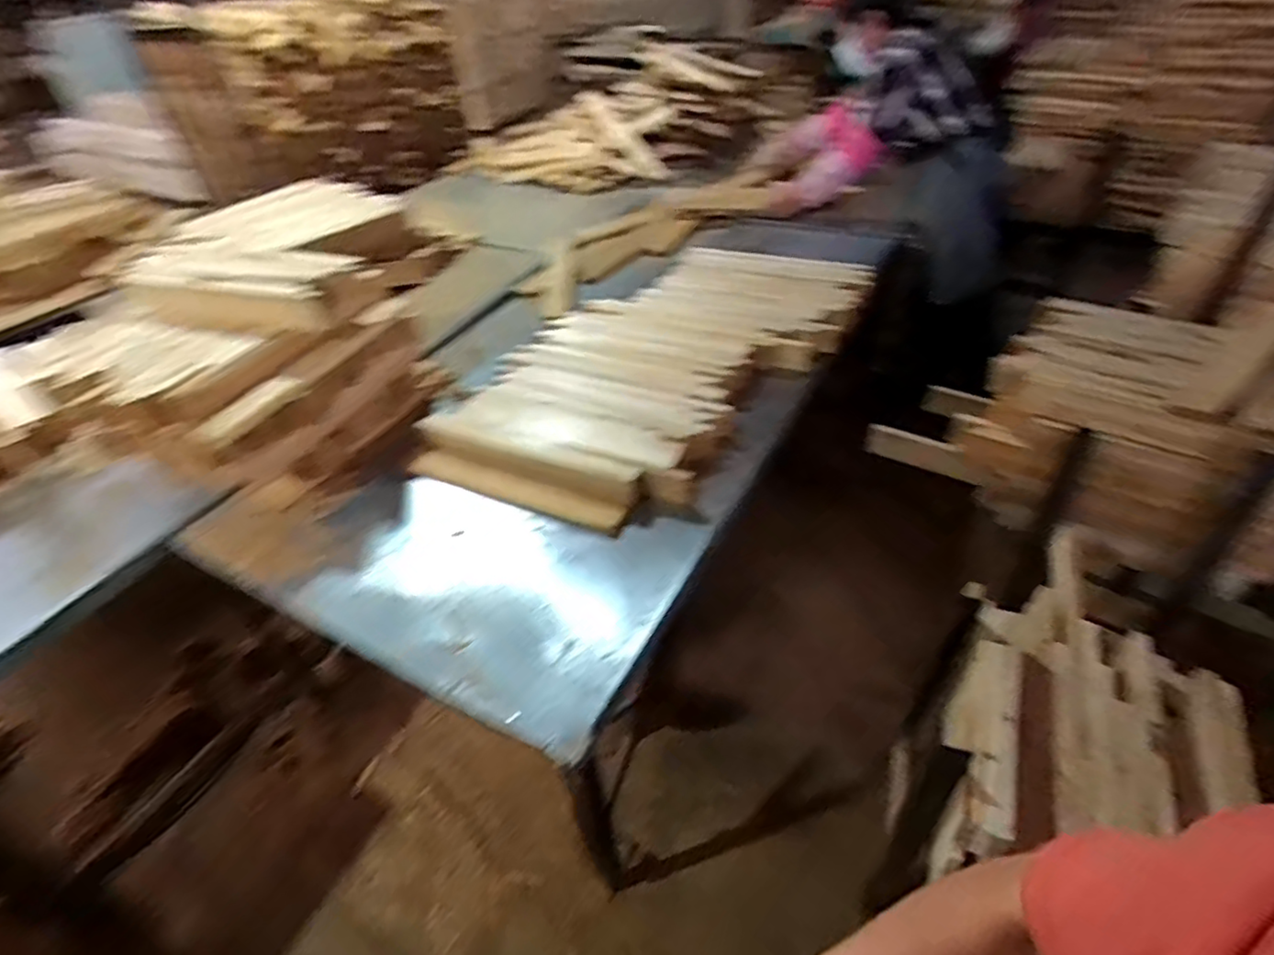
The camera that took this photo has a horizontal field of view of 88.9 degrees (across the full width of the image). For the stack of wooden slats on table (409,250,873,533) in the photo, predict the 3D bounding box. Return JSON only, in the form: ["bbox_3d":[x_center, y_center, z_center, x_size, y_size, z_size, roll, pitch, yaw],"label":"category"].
[{"bbox_3d":[0.062,-0.286,1.485,0.611,0.077,1.071,24,48,27],"label":"stack of wooden slats on table"}]

